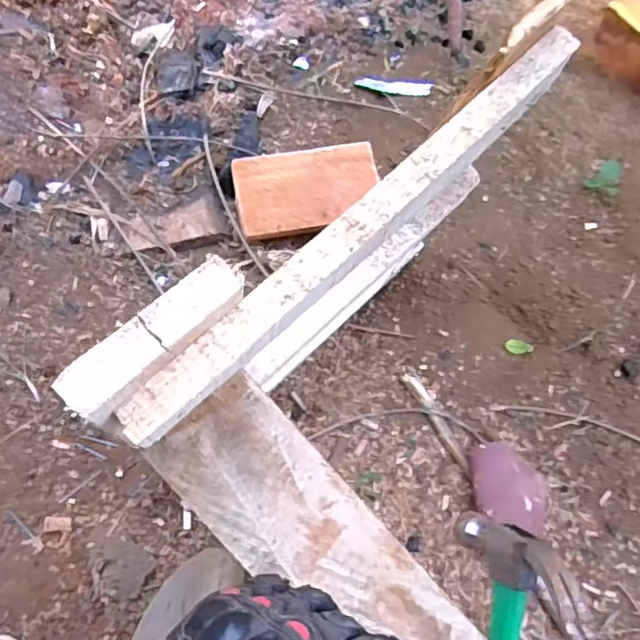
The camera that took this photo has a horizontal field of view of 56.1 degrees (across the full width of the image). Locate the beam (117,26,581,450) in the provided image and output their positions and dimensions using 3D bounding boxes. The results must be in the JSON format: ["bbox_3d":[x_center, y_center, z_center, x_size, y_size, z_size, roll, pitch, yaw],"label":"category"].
[{"bbox_3d":[0.031,-0.057,0.319,0.329,0.023,0.029,-42,71,-18],"label":"beam"}]

